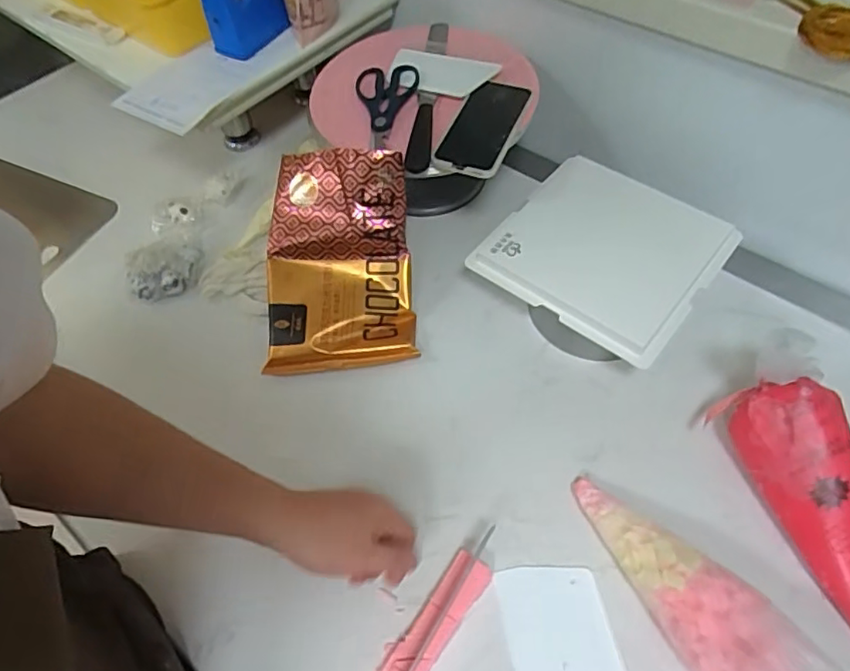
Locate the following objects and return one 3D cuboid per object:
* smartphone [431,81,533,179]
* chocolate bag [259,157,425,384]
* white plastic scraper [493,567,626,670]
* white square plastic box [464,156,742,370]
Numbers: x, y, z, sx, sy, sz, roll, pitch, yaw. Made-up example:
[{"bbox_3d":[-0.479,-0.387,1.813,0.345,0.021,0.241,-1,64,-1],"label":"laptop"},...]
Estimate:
[{"bbox_3d":[0.071,-0.259,0.709,0.082,0.017,0.183,19,59,15],"label":"smartphone"},{"bbox_3d":[-0.105,-0.092,0.686,0.177,0.092,0.261,-4,81,-5],"label":"chocolate bag"},{"bbox_3d":[0.122,0.277,0.521,0.093,0.005,0.132,-13,56,0],"label":"white plastic scraper"},{"bbox_3d":[0.211,-0.105,0.690,0.244,0.031,0.231,35,65,23],"label":"white square plastic box"}]

